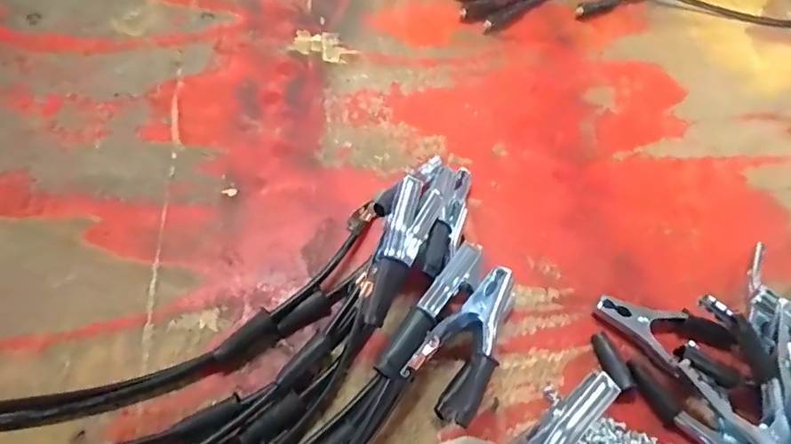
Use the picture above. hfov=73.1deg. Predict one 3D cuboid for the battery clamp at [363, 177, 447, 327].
[{"bbox_3d":[0.004,0.024,0.494,0.041,0.035,0.155,20,59,7],"label":"battery clamp"}]

